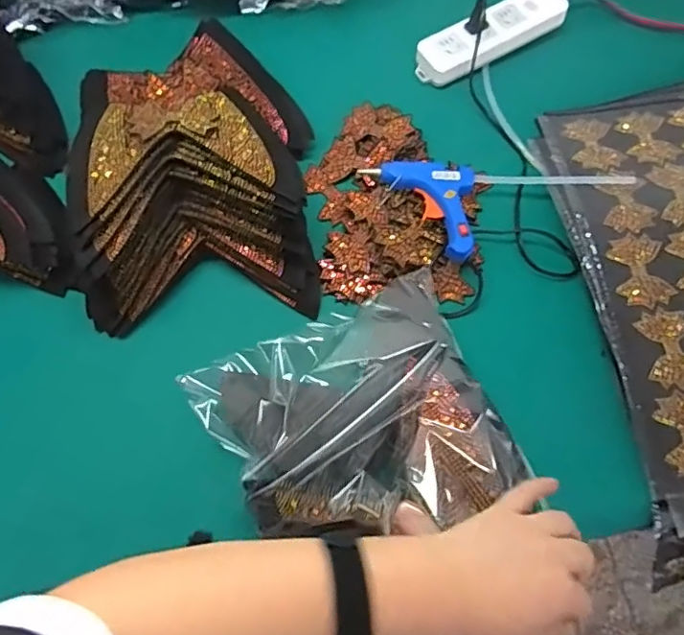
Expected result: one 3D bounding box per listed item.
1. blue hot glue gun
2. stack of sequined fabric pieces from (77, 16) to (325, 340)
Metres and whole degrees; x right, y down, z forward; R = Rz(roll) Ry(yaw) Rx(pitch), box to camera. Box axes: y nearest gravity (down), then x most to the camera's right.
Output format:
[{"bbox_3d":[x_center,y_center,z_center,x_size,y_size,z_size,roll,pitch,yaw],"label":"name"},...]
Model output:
[{"bbox_3d":[0.104,-0.134,0.601,0.082,0.025,0.144,-38,77,-13],"label":"blue hot glue gun"},{"bbox_3d":[-0.150,-0.154,0.578,0.230,0.101,0.308,-3,72,-3],"label":"stack of sequined fabric pieces"}]

